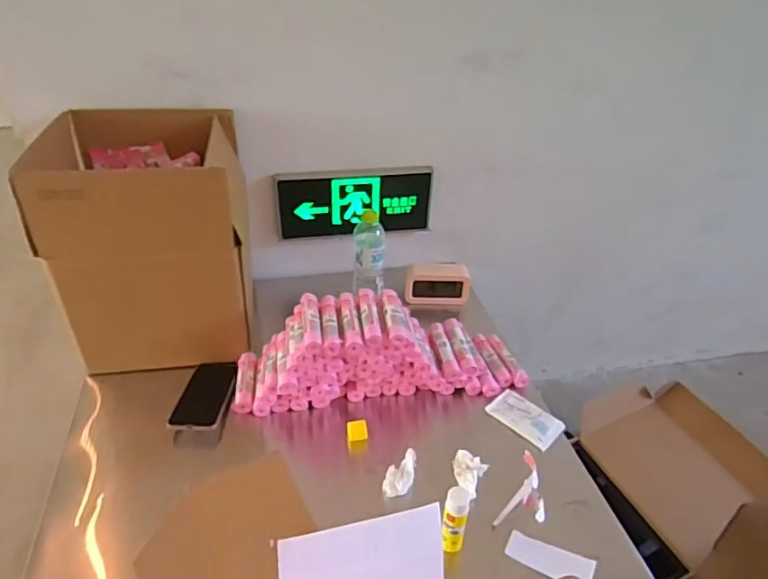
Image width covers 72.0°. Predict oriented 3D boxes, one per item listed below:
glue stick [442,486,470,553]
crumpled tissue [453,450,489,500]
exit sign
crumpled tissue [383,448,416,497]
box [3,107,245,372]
[{"bbox_3d":[0.092,0.302,0.689,0.030,0.102,0.031,9,35,8],"label":"glue stick"},{"bbox_3d":[0.128,0.276,0.802,0.049,0.026,0.062,15,36,16],"label":"crumpled tissue"},{"bbox_3d":[-0.062,-0.183,1.152,0.338,0.152,0.023,-6,36,-14],"label":"exit sign"},{"bbox_3d":[0.027,0.277,0.798,0.038,0.028,0.071,18,37,20],"label":"crumpled tissue"},{"bbox_3d":[-0.416,-0.091,0.945,0.317,0.354,0.294,-4,35,-11],"label":"box"}]

